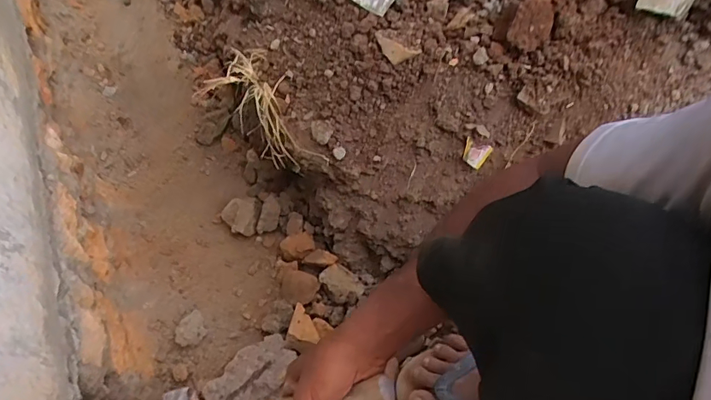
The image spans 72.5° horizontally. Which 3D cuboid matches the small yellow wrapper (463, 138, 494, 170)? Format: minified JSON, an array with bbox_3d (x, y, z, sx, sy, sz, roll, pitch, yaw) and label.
[{"bbox_3d":[0.155,-0.060,0.629,0.033,0.034,0.004,25,21,6],"label":"small yellow wrapper"}]

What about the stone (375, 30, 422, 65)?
[{"bbox_3d":[0.051,-0.198,0.631,0.062,0.018,0.029,27,65,12],"label":"stone"}]

